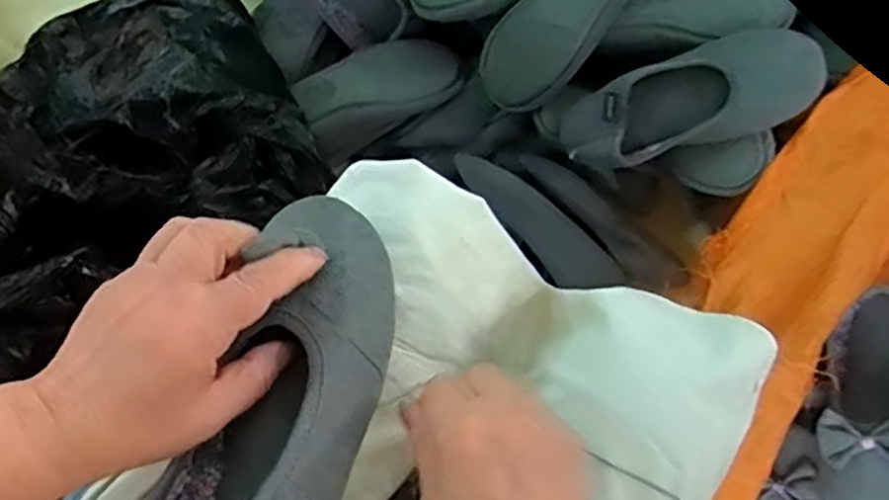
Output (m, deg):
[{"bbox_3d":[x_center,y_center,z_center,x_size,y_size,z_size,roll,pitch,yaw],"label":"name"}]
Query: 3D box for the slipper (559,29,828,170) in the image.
[{"bbox_3d":[0.235,-0.145,0.679,0.245,0.048,0.095,-16,74,18],"label":"slipper"}]

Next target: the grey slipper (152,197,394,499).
[{"bbox_3d":[-0.083,0.086,0.350,0.081,0.073,0.234,16,67,5],"label":"grey slipper"}]

